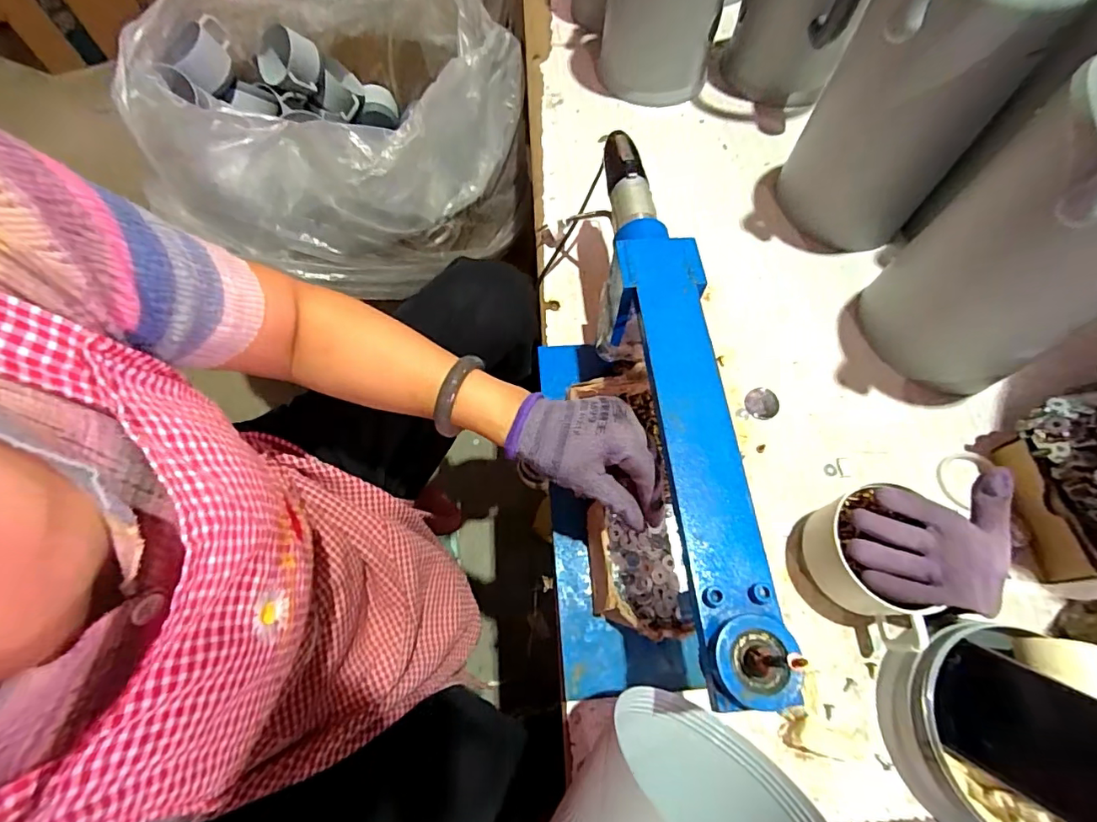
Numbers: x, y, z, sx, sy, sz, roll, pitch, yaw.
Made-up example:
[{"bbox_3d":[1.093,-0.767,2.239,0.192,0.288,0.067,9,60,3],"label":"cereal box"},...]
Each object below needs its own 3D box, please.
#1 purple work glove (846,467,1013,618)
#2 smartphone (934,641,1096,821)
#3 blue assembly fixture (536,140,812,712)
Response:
[{"bbox_3d":[0.326,0.113,0.422,0.131,0.051,0.100,-7,65,-3],"label":"purple work glove"},{"bbox_3d":[0.366,0.241,0.351,0.160,0.012,0.085,17,75,56],"label":"smartphone"},{"bbox_3d":[0.062,-0.016,0.460,0.131,0.188,0.486,-4,65,-1],"label":"blue assembly fixture"}]

